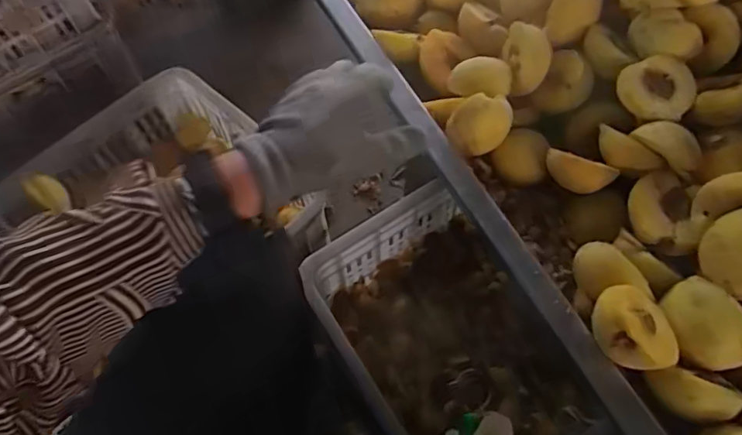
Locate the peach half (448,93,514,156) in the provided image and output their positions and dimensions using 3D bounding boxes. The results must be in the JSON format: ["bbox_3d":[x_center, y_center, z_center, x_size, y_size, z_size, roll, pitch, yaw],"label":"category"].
[{"bbox_3d":[0.106,-0.092,0.514,0.056,0.039,0.055,0,63,-1],"label":"peach half"}]

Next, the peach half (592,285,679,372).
[{"bbox_3d":[0.207,0.085,0.412,0.064,0.035,0.059,0,63,-1],"label":"peach half"}]

